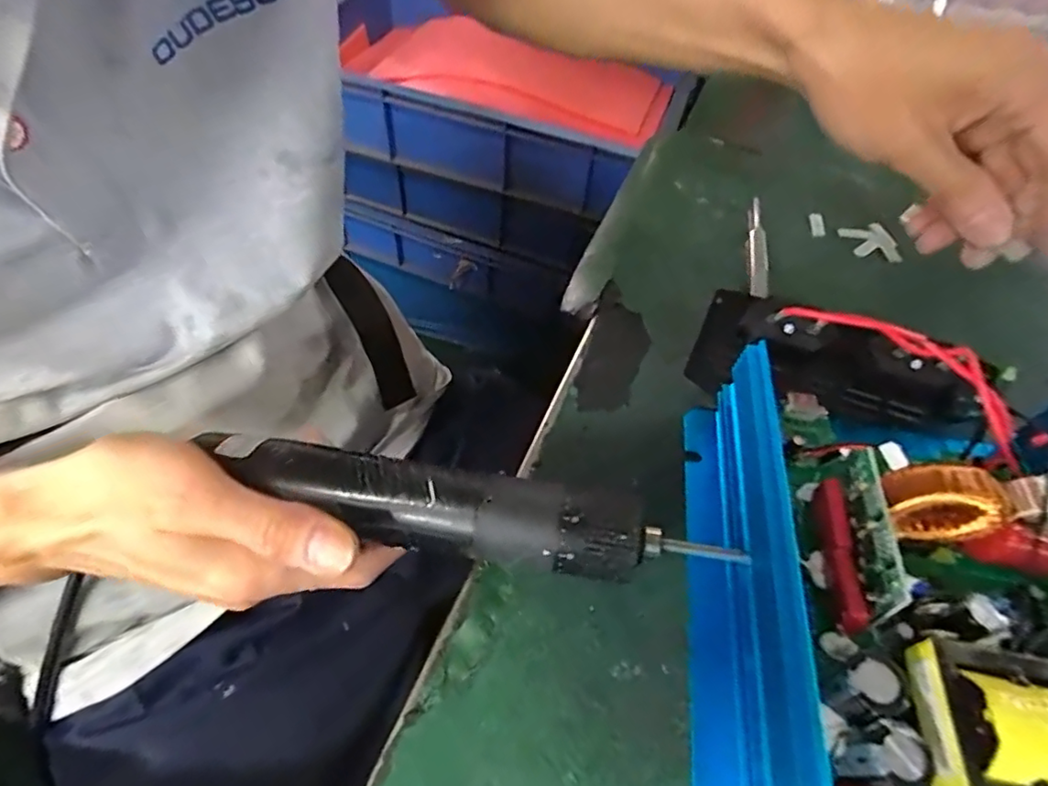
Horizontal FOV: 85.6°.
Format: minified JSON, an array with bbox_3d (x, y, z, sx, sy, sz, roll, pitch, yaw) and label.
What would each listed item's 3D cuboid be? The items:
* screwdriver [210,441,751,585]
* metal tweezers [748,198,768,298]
[{"bbox_3d":[-0.022,0.051,0.228,0.194,0.035,0.028,10,53,8],"label":"screwdriver"},{"bbox_3d":[0.153,-0.097,0.371,0.013,0.009,0.079,9,67,2],"label":"metal tweezers"}]

